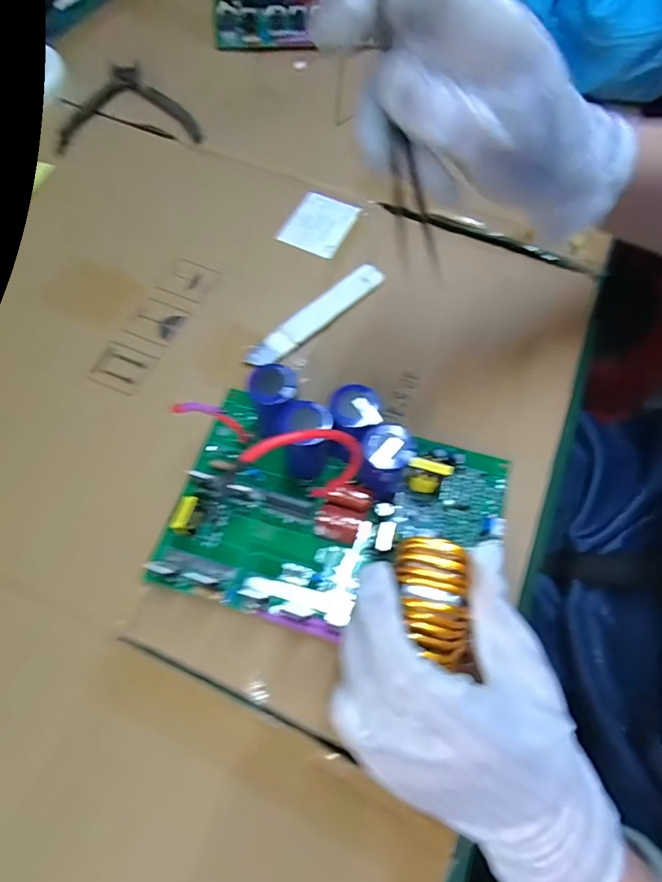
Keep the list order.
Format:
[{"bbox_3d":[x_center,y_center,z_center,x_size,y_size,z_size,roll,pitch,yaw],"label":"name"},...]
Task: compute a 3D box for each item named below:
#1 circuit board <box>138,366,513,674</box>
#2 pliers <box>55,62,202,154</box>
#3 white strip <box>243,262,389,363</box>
[{"bbox_3d":[0.004,0.037,0.269,0.191,0.065,0.134,15,65,4],"label":"circuit board"},{"bbox_3d":[-0.201,-0.330,0.466,0.129,0.011,0.116,-11,66,-9],"label":"pliers"},{"bbox_3d":[-0.009,-0.096,0.367,0.023,0.009,0.131,42,69,15],"label":"white strip"}]

